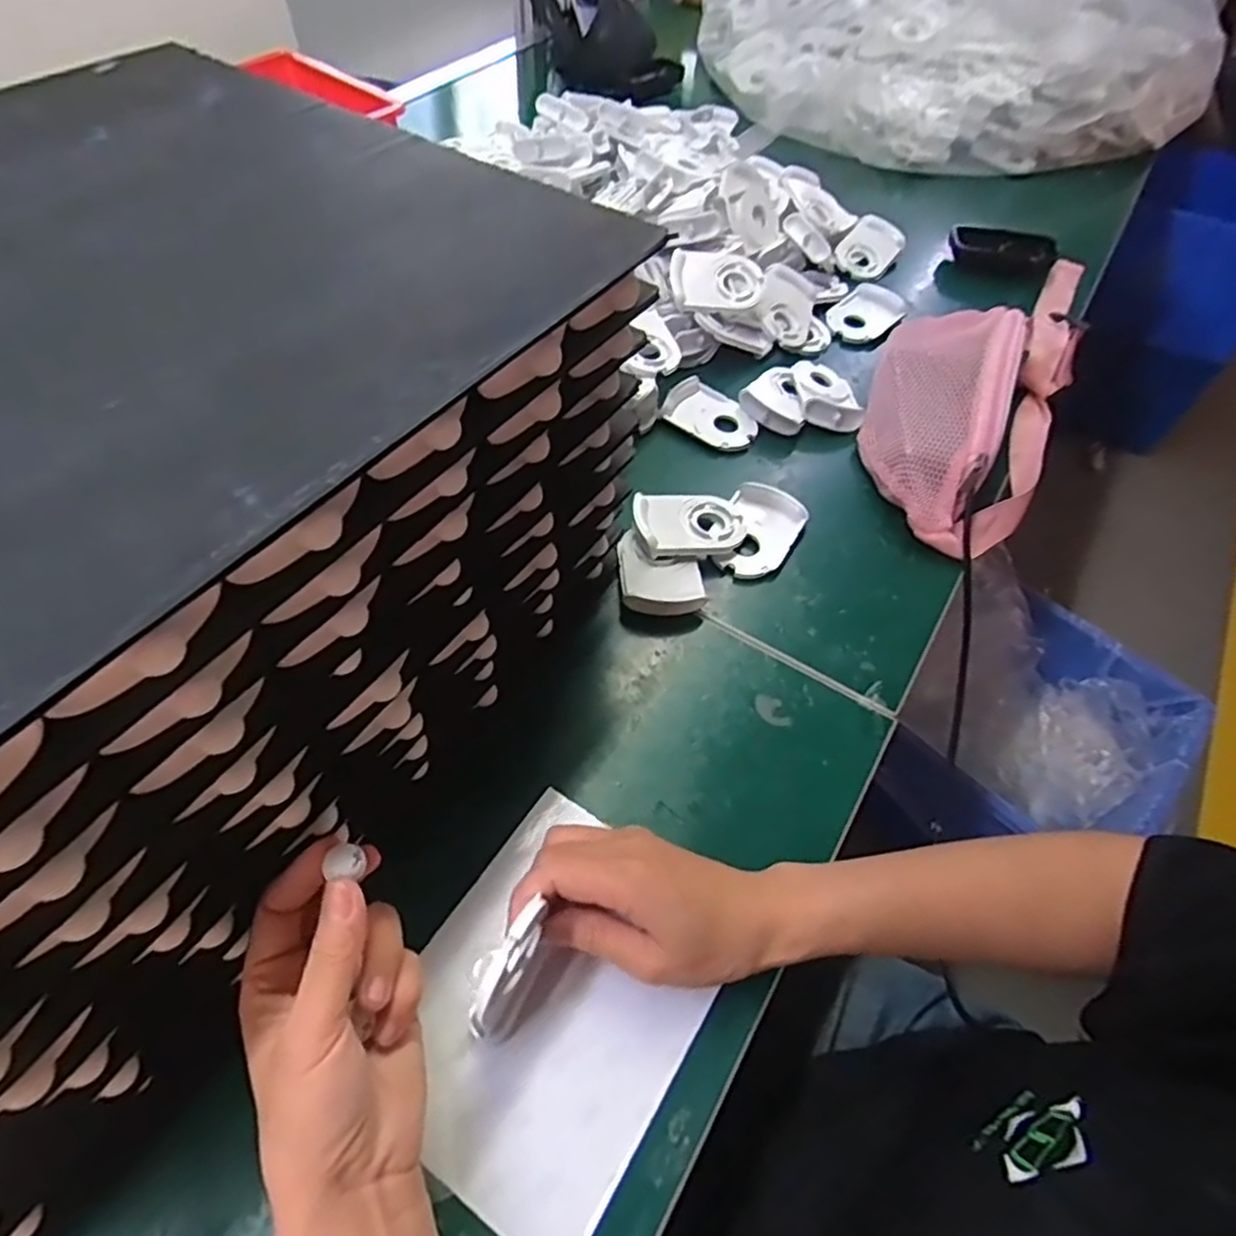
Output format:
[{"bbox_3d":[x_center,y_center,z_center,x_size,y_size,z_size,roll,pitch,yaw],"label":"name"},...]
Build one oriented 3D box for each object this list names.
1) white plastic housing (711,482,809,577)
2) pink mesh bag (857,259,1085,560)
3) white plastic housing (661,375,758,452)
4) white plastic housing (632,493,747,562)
[{"bbox_3d":[0.105,-0.066,0.537,0.058,0.021,0.077,28,58,16],"label":"white plastic housing"},{"bbox_3d":[0.334,-0.243,0.635,0.155,0.080,0.457,27,58,15],"label":"pink mesh bag"},{"bbox_3d":[0.083,-0.177,0.611,0.077,0.024,0.059,33,60,19],"label":"white plastic housing"},{"bbox_3d":[0.055,-0.070,0.528,0.082,0.014,0.053,-4,55,-6],"label":"white plastic housing"}]

